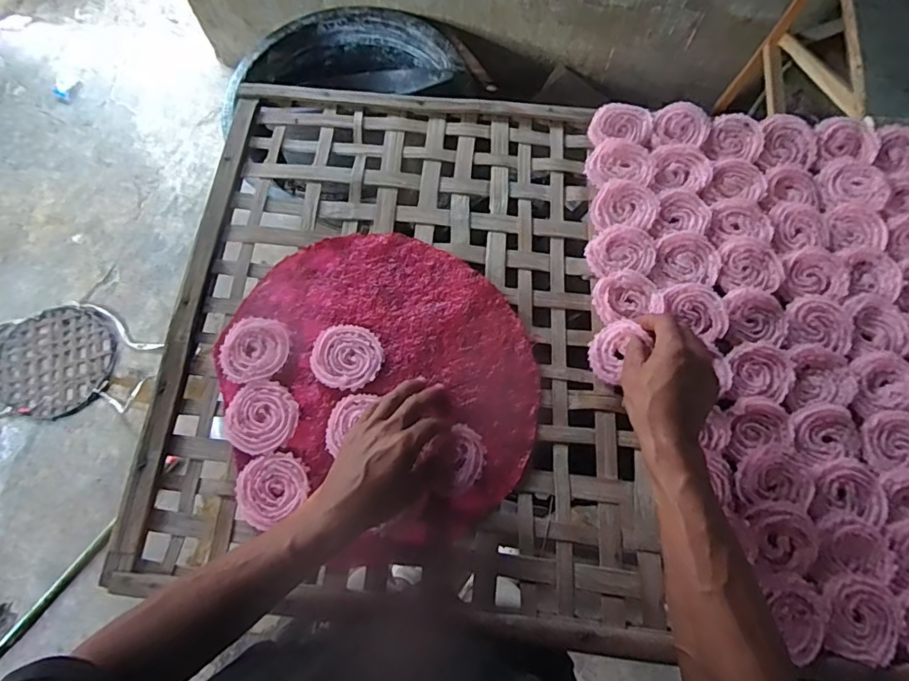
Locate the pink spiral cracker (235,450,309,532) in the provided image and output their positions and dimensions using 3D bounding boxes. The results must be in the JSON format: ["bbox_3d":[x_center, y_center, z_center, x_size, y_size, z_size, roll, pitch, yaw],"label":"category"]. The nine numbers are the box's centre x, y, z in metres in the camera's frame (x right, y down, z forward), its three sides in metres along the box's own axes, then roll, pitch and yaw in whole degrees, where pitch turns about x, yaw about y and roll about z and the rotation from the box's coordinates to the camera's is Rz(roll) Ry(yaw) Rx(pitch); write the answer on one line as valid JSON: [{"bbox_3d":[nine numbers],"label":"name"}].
[{"bbox_3d":[-0.188,0.150,0.528,0.066,0.005,0.073,43,78,13],"label":"pink spiral cracker"}]

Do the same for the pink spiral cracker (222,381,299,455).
[{"bbox_3d":[-0.205,0.082,0.550,0.073,0.008,0.075,0,72,1],"label":"pink spiral cracker"}]

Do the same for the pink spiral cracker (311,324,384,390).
[{"bbox_3d":[-0.118,0.018,0.570,0.075,0.006,0.071,0,72,1],"label":"pink spiral cracker"}]

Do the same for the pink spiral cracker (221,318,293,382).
[{"bbox_3d":[-0.221,0.011,0.574,0.069,0.004,0.074,0,72,1],"label":"pink spiral cracker"}]

